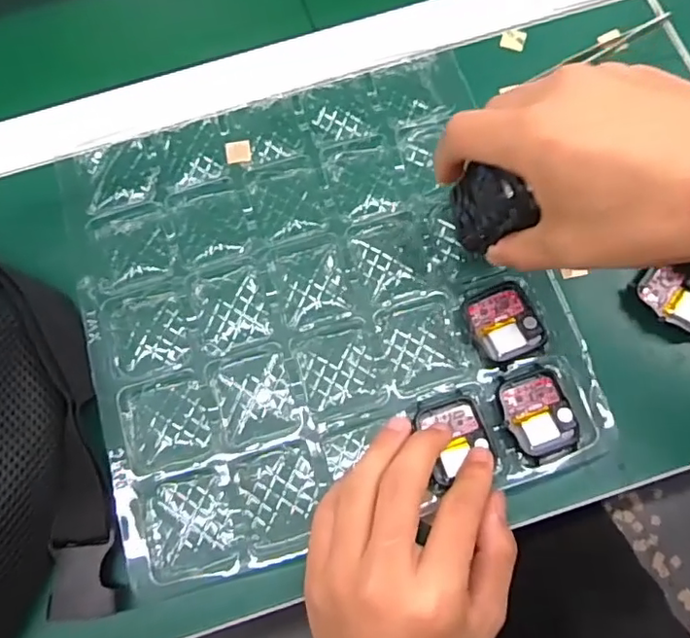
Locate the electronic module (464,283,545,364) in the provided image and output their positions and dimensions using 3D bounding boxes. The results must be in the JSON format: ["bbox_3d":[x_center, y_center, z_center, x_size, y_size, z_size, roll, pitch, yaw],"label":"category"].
[{"bbox_3d":[0.089,0.003,0.323,0.036,0.011,0.042,-17,73,-4],"label":"electronic module"}]

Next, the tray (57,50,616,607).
[{"bbox_3d":[-0.019,-0.016,0.337,0.259,0.013,0.266,-18,73,-4],"label":"tray"}]

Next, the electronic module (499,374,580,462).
[{"bbox_3d":[0.105,0.052,0.309,0.037,0.005,0.044,-13,73,-2],"label":"electronic module"}]

